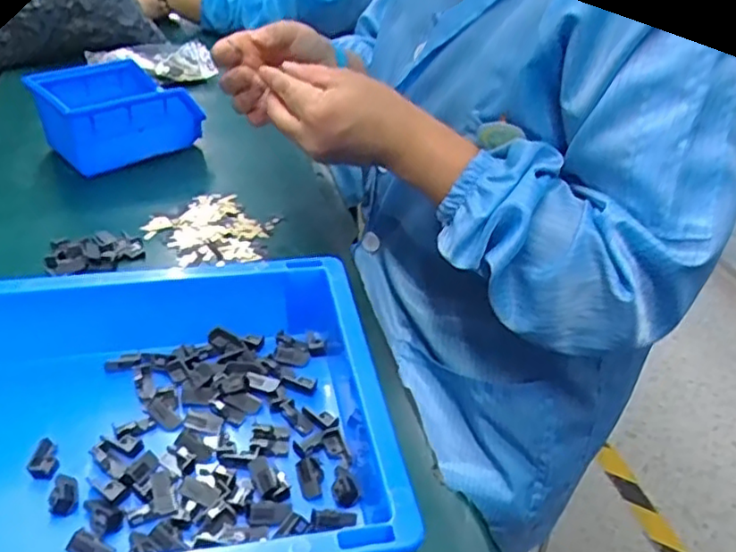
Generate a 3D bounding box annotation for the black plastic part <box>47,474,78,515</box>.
[{"bbox_3d":[-0.155,0.109,0.336,0.013,0.006,0.025,-10,38,-13],"label":"black plastic part"}]

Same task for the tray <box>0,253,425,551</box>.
[{"bbox_3d":[-0.151,0.081,0.349,0.308,0.071,0.227,-7,37,-10],"label":"tray"}]

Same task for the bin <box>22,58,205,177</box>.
[{"bbox_3d":[-0.263,-0.170,0.687,0.133,0.071,0.121,-28,45,-33],"label":"bin"}]

